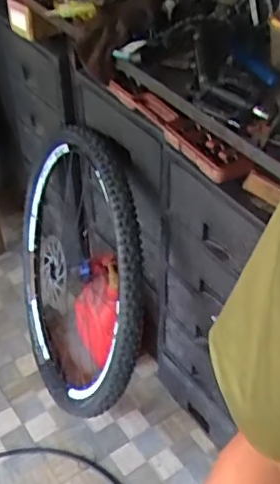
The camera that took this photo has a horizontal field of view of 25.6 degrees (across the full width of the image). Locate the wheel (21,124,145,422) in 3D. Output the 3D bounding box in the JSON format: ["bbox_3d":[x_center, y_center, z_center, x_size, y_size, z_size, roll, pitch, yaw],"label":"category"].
[{"bbox_3d":[-0.144,0.083,1.548,0.141,0.693,0.649,-2,68,-25],"label":"wheel"}]

